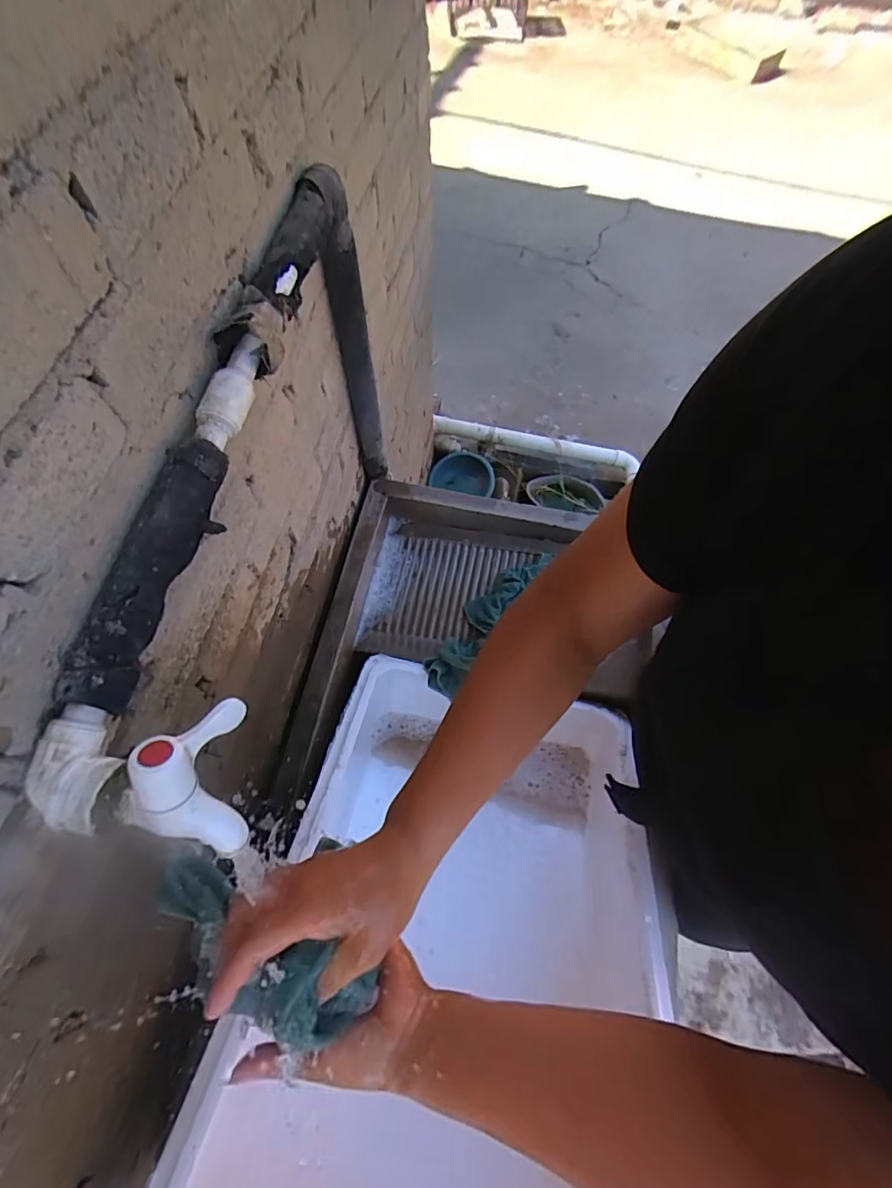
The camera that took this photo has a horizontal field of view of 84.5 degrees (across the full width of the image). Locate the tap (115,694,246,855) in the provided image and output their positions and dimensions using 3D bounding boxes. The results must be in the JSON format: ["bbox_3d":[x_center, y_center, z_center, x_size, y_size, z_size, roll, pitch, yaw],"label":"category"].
[{"bbox_3d":[-0.133,0.092,0.262,0.060,0.062,0.073,15,65,6],"label":"tap"}]

